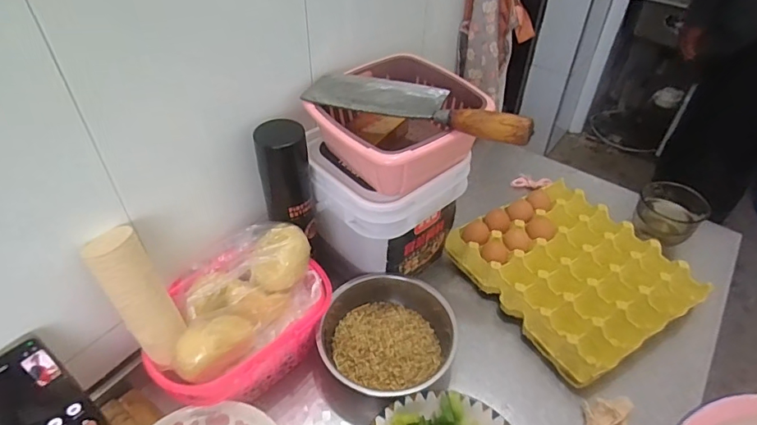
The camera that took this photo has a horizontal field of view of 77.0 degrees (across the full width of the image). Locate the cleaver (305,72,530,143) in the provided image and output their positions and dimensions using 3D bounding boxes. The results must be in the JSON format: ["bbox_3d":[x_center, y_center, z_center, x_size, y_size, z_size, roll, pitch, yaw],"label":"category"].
[{"bbox_3d":[0.053,-0.146,0.609,0.295,0.046,0.105,19,46,17],"label":"cleaver"}]

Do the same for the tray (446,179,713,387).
[{"bbox_3d":[0.303,0.089,0.749,0.270,0.053,0.291,-23,49,-23],"label":"tray"}]

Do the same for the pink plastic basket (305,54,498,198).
[{"bbox_3d":[0.025,-0.119,0.643,0.198,0.081,0.210,-32,53,-30],"label":"pink plastic basket"}]

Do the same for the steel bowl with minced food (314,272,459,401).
[{"bbox_3d":[0.015,0.160,0.663,0.177,0.068,0.179,1,44,-1],"label":"steel bowl with minced food"}]

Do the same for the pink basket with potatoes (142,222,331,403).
[{"bbox_3d":[-0.168,0.132,0.599,0.218,0.153,0.150,-25,50,-25],"label":"pink basket with potatoes"}]

